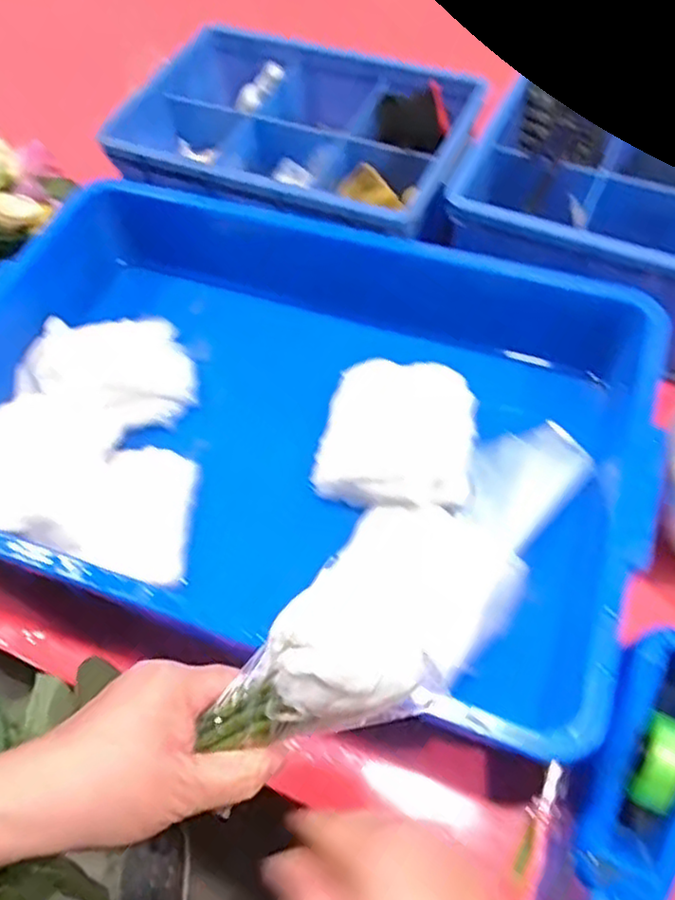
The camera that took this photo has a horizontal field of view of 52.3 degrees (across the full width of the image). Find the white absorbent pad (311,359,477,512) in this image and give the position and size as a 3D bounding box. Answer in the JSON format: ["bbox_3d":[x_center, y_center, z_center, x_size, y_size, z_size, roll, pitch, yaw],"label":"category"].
[{"bbox_3d":[0.050,-0.016,0.602,0.133,0.027,0.128,3,75,13],"label":"white absorbent pad"}]

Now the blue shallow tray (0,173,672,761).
[{"bbox_3d":[-0.060,-0.024,0.623,0.577,0.137,0.406,15,61,11],"label":"blue shallow tray"}]

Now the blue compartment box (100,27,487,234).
[{"bbox_3d":[-0.042,-0.342,0.764,0.367,0.082,0.256,19,62,13],"label":"blue compartment box"}]

